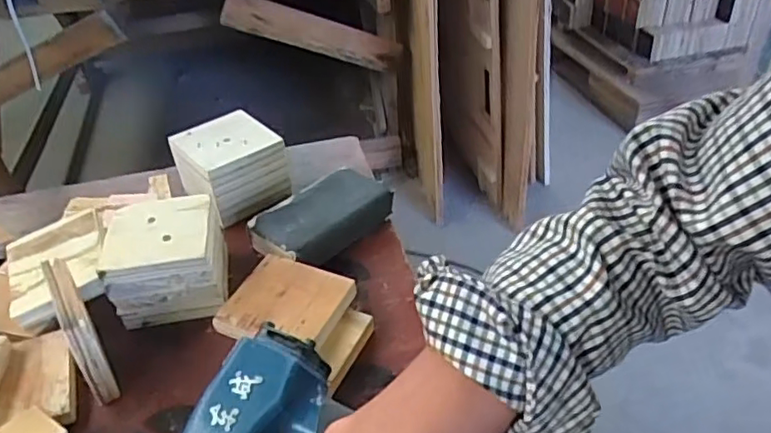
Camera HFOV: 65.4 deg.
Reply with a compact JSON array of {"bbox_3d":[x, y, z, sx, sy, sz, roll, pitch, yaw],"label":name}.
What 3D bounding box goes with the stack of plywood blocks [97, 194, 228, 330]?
[{"bbox_3d":[-0.192,0.040,0.539,0.092,0.080,0.079,-9,38,-6],"label":"stack of plywood blocks"}]

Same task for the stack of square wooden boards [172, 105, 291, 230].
[{"bbox_3d":[-0.167,-0.056,0.655,0.097,0.076,0.088,-27,43,-26],"label":"stack of square wooden boards"}]

